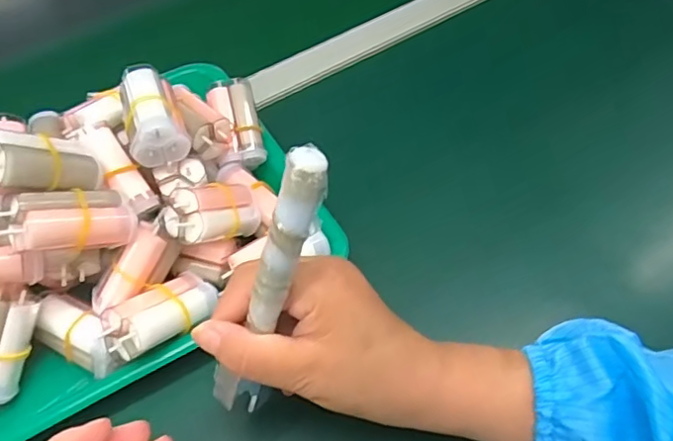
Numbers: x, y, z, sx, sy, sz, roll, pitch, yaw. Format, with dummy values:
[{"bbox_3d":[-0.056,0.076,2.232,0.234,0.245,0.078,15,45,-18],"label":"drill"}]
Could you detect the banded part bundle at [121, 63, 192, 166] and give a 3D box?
[{"bbox_3d":[-0.121,-0.071,0.377,0.035,0.028,0.065,-17,55,-10],"label":"banded part bundle"}]

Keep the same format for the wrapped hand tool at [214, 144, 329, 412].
[{"bbox_3d":[-0.031,0.035,0.265,0.021,0.149,0.016,35,34,25],"label":"wrapped hand tool"}]

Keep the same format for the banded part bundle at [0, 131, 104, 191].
[{"bbox_3d":[-0.171,-0.035,0.327,0.034,0.025,0.071,37,22,25],"label":"banded part bundle"}]

